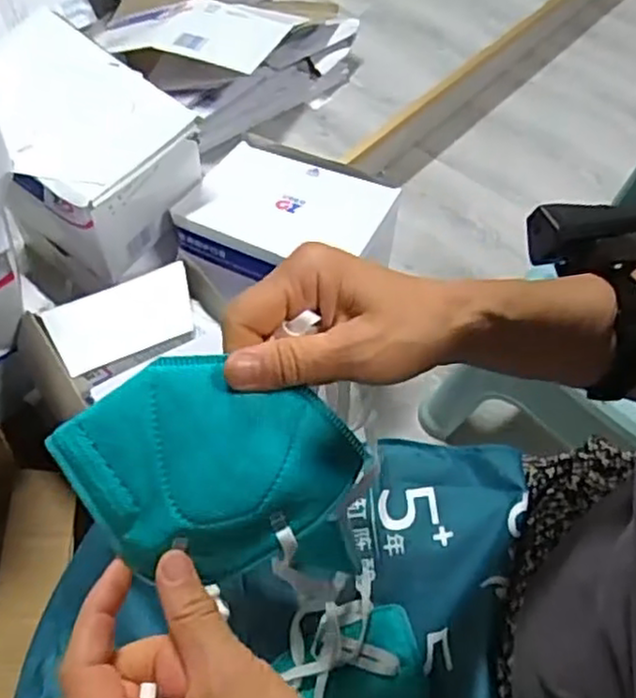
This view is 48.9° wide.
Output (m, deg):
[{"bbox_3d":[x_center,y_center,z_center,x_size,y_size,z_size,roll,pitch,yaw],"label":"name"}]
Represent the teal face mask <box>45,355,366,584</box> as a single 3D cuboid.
[{"bbox_3d":[-0.044,0.050,0.316,0.114,0.010,0.104,-34,105,-18],"label":"teal face mask"}]

